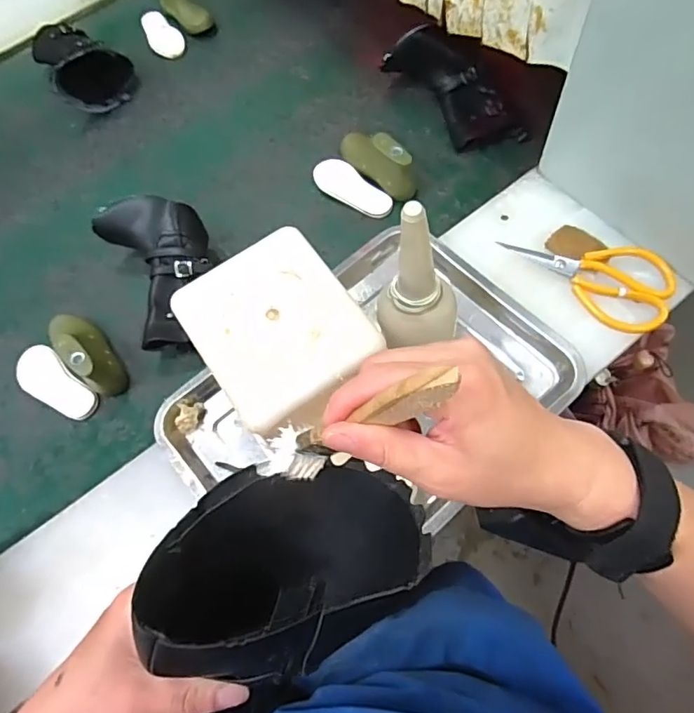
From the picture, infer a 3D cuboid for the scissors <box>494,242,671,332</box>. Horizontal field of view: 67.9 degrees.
[{"bbox_3d":[0.267,-0.090,0.582,0.189,0.023,0.095,18,70,13],"label":"scissors"}]

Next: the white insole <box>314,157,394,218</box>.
[{"bbox_3d":[0.004,-0.241,0.743,0.052,0.013,0.135,-42,69,-12],"label":"white insole"}]

